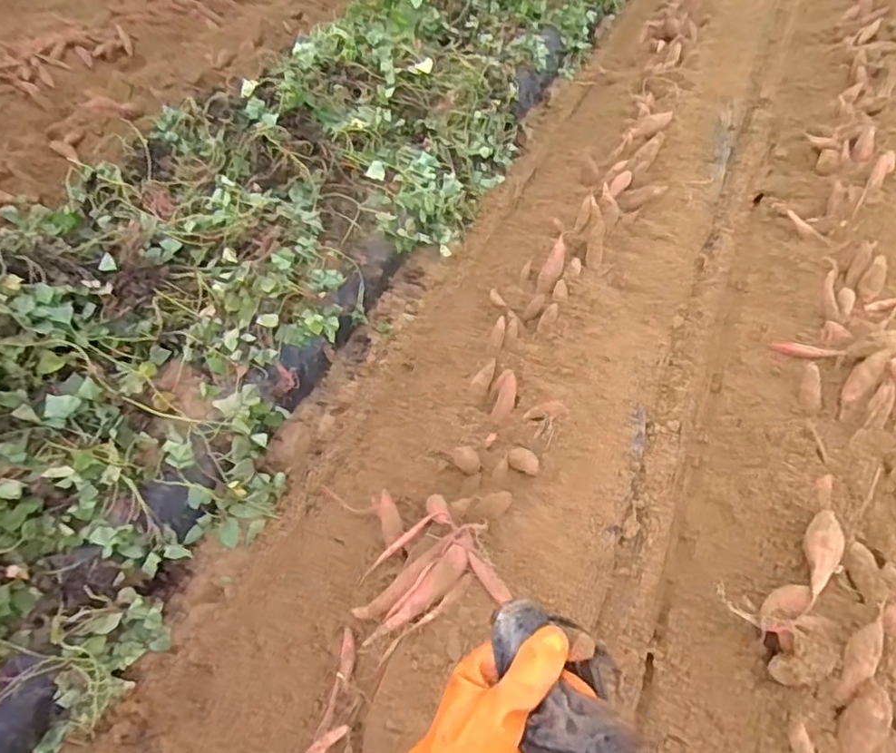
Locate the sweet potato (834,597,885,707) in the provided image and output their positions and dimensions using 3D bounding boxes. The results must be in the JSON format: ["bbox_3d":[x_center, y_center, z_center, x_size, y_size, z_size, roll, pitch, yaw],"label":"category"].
[{"bbox_3d":[0.810,0.533,1.159,0.053,0.050,0.234,30,74,26],"label":"sweet potato"}]

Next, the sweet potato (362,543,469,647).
[{"bbox_3d":[-0.057,0.486,1.300,0.066,0.051,0.288,34,58,27],"label":"sweet potato"}]

